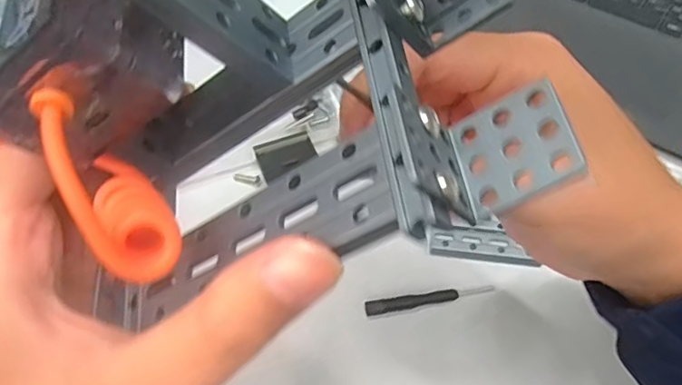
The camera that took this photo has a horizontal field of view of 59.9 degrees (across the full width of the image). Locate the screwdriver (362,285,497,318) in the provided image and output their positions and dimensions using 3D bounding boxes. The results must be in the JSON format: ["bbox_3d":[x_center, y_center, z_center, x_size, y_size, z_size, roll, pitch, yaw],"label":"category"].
[{"bbox_3d":[0.049,0.057,0.325,0.071,0.004,0.008,-10,59,-5],"label":"screwdriver"}]

